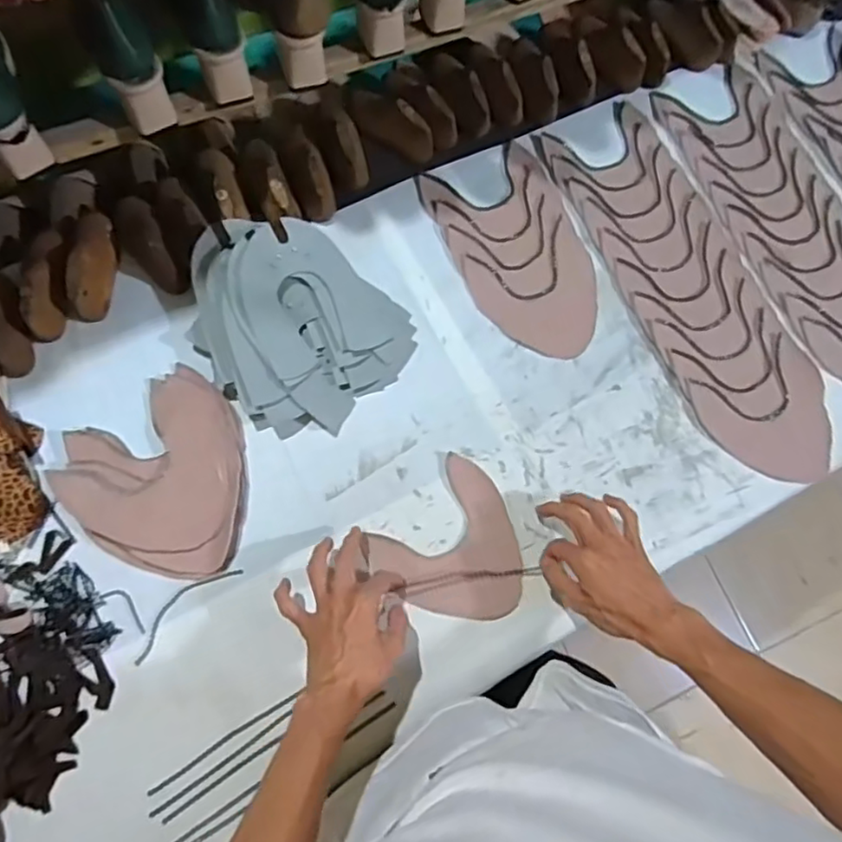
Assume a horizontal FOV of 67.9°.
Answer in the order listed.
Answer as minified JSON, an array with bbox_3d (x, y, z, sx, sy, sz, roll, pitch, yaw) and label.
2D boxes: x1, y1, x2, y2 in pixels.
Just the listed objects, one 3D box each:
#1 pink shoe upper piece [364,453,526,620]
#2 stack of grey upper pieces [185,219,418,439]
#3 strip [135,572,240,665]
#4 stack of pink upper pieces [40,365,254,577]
[{"bbox_3d":[0.047,0.139,0.680,0.155,0.015,0.153,42,77,9],"label":"pink shoe upper piece"},{"bbox_3d":[-0.152,-0.108,0.698,0.251,0.090,0.200,33,74,6],"label":"stack of grey upper pieces"},{"bbox_3d":[-0.247,0.192,0.648,0.132,0.004,0.030,-43,80,-12],"label":"strip"},{"bbox_3d":[-0.269,0.059,0.671,0.190,0.028,0.210,-42,80,-14],"label":"stack of pink upper pieces"}]

